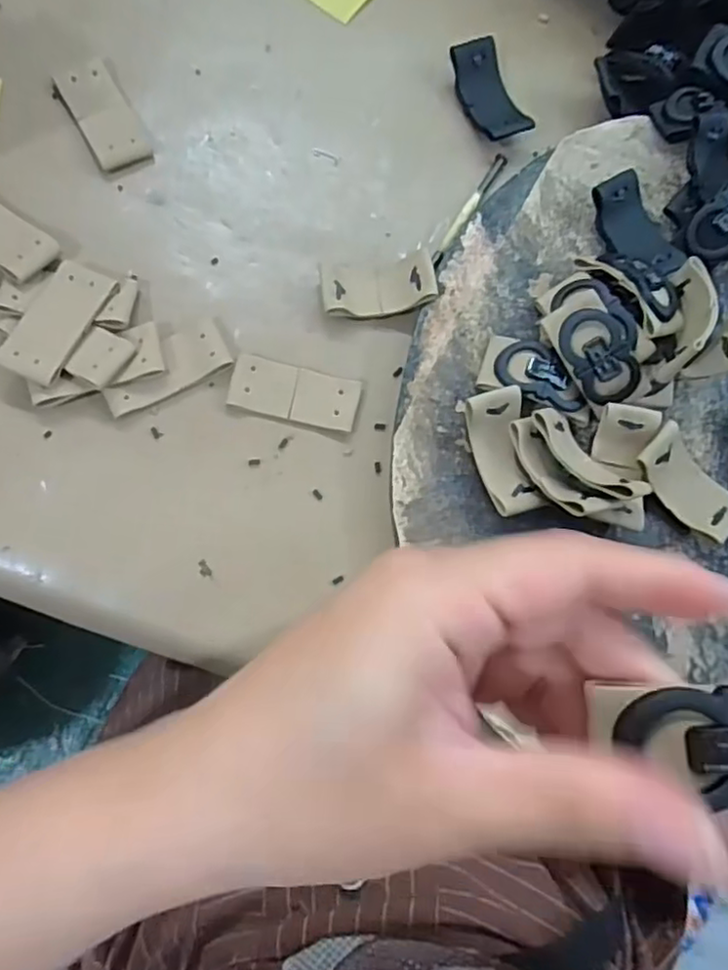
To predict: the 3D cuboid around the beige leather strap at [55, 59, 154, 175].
[{"bbox_3d":[-0.132,-0.188,0.326,0.028,0.009,0.060,-30,84,-11],"label":"beige leather strap"}]

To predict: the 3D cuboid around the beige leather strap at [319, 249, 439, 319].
[{"bbox_3d":[0.007,-0.101,0.322,0.055,0.020,0.032,-1,79,-7],"label":"beige leather strap"}]

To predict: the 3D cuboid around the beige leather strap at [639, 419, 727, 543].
[{"bbox_3d":[0.154,0.000,0.305,0.056,0.013,0.027,43,78,3],"label":"beige leather strap"}]

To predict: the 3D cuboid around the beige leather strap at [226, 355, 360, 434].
[{"bbox_3d":[-0.034,-0.045,0.314,0.061,0.004,0.027,12,78,-4],"label":"beige leather strap"}]

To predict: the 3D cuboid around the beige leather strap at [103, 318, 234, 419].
[{"bbox_3d":[-0.095,-0.056,0.309,0.062,0.006,0.026,-29,92,-10],"label":"beige leather strap"}]

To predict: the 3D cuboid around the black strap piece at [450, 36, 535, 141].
[{"bbox_3d":[0.068,-0.214,0.351,0.027,0.014,0.057,-24,83,-10],"label":"black strap piece"}]

